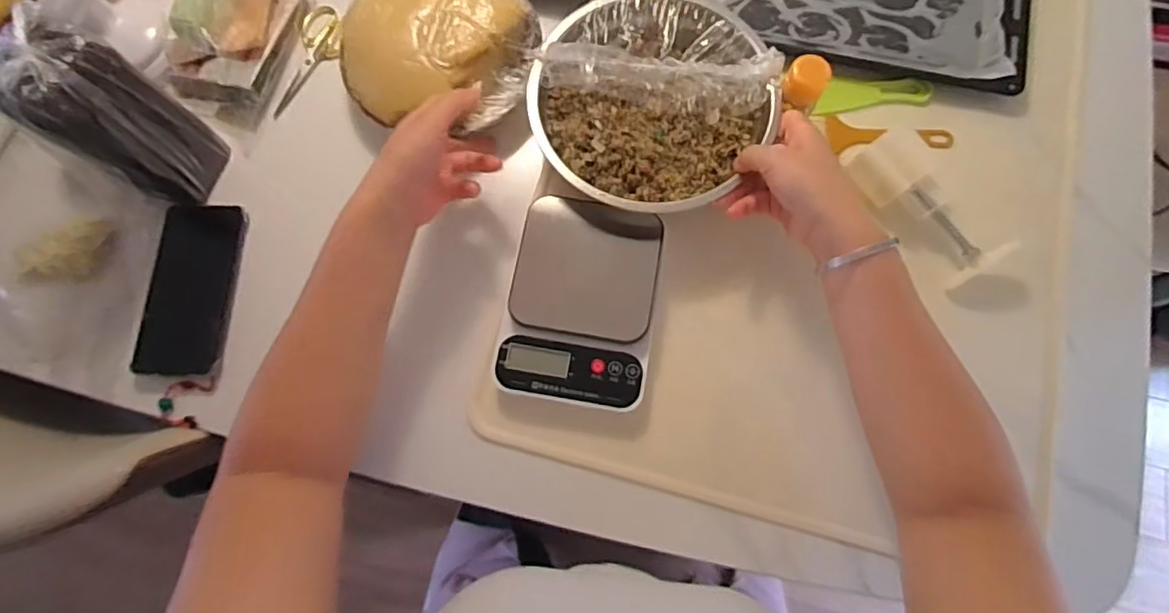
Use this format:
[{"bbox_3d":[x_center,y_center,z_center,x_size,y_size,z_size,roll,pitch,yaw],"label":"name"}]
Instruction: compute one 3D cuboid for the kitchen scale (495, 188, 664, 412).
[{"bbox_3d":[-0.002,-0.004,0.507,0.130,0.037,0.180,10,77,4],"label":"kitchen scale"}]

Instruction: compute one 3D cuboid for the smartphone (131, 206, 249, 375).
[{"bbox_3d":[-0.370,-0.018,0.532,0.082,0.010,0.161,2,77,2],"label":"smartphone"}]

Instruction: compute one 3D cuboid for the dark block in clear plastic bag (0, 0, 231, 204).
[{"bbox_3d":[-0.397,-0.158,0.488,0.061,0.173,0.083,9,77,3],"label":"dark block in clear plastic bag"}]

